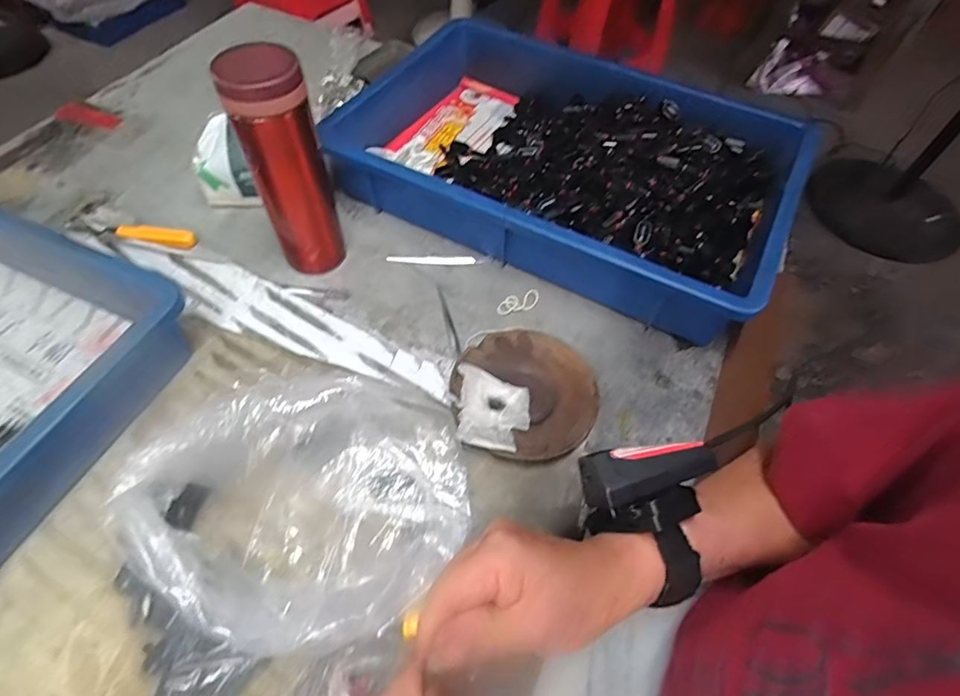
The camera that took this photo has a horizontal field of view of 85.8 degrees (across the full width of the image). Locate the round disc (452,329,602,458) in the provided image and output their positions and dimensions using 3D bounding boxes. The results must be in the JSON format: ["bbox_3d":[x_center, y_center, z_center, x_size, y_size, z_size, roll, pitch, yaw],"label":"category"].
[{"bbox_3d":[0.036,0.036,0.417,0.116,0.007,0.113,2,56,-3],"label":"round disc"}]

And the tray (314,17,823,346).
[{"bbox_3d":[0.090,-0.193,0.537,0.414,0.081,0.284,26,59,13],"label":"tray"}]

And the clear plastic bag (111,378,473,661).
[{"bbox_3d":[-0.097,0.102,0.326,0.190,0.097,0.145,-26,62,-19],"label":"clear plastic bag"}]

